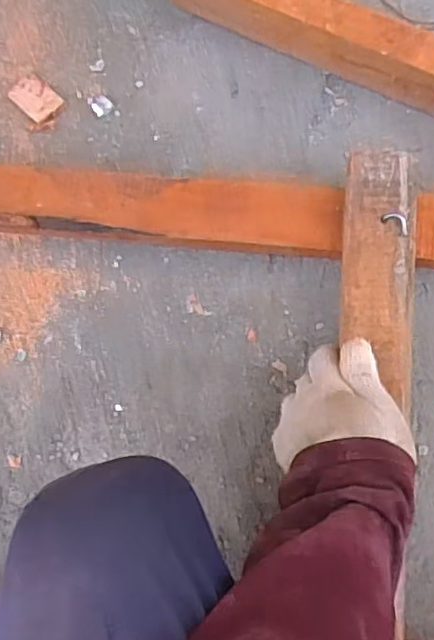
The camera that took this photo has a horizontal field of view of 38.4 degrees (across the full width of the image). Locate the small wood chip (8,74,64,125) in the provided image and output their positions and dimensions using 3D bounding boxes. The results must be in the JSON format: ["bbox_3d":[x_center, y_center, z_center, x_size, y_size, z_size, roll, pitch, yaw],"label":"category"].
[{"bbox_3d":[-0.182,-0.223,0.627,0.051,0.006,0.037,44,88,10],"label":"small wood chip"}]

